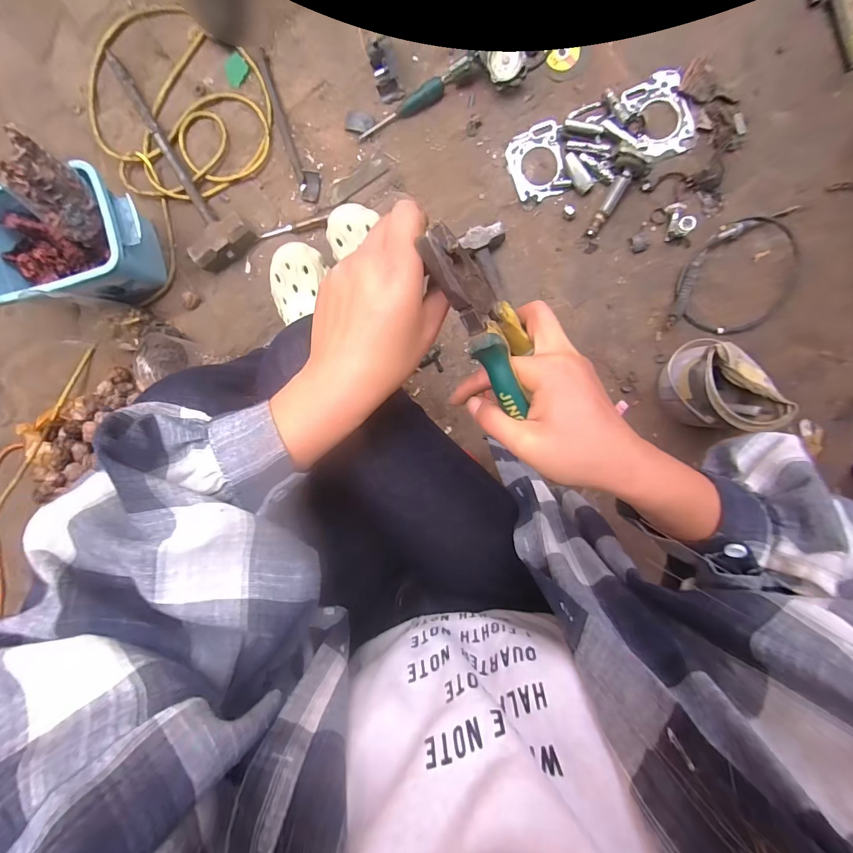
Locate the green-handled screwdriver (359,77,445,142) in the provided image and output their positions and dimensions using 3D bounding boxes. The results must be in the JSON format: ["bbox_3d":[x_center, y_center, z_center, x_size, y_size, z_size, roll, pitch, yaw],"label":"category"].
[{"bbox_3d":[-0.048,-0.591,0.715,0.173,0.031,0.026,-23,94,4],"label":"green-handled screwdriver"}]

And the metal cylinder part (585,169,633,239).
[{"bbox_3d":[0.324,-0.395,0.687,0.021,0.022,0.112,29,114,-1],"label":"metal cylinder part"}]

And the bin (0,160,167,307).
[{"bbox_3d":[-0.633,-0.328,0.706,0.275,0.158,0.202,-14,94,3],"label":"bin"}]

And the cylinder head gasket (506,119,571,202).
[{"bbox_3d":[0.204,-0.491,0.719,0.096,0.006,0.128,-13,94,11],"label":"cylinder head gasket"}]

